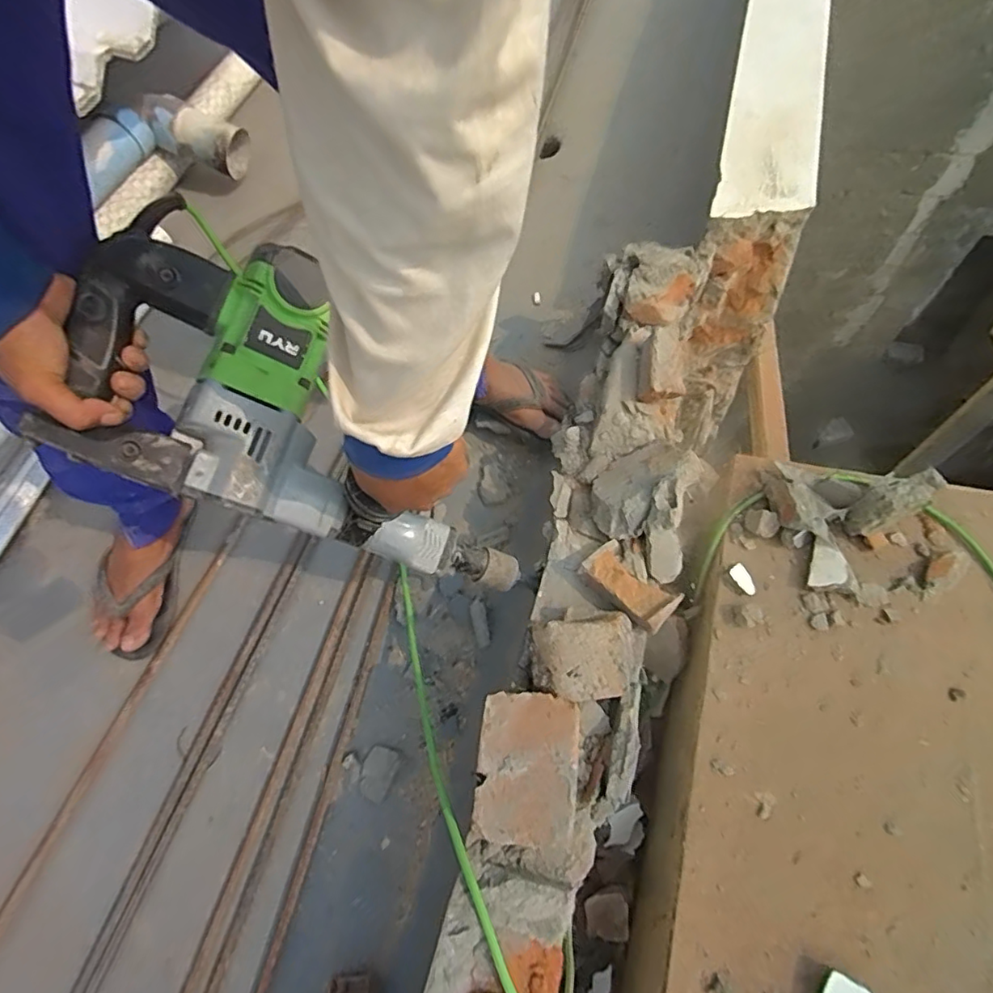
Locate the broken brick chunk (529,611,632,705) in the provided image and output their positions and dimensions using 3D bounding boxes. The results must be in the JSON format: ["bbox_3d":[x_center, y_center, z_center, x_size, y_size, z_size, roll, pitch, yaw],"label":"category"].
[{"bbox_3d":[0.080,0.154,0.550,0.087,0.035,0.076,-6,88,6],"label":"broken brick chunk"}]

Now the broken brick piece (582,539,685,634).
[{"bbox_3d":[0.139,0.093,0.597,0.057,0.045,0.101,-37,66,-13],"label":"broken brick piece"}]

